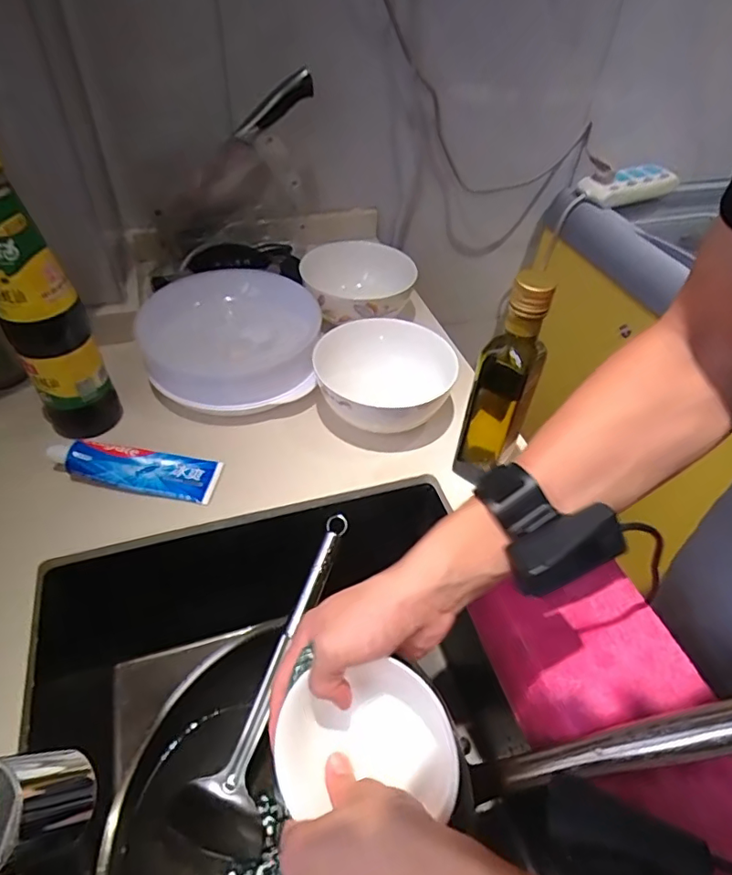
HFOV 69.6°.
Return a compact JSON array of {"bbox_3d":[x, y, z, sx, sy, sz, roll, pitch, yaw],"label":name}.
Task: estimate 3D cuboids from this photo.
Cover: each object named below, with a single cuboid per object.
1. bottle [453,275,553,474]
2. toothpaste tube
[{"bbox_3d":[0.123,-0.046,0.470,0.049,0.223,0.048,22,48,18],"label":"bottle"},{"bbox_3d":[-0.228,0.029,0.525,0.160,0.030,0.050,8,45,2],"label":"toothpaste tube"}]

